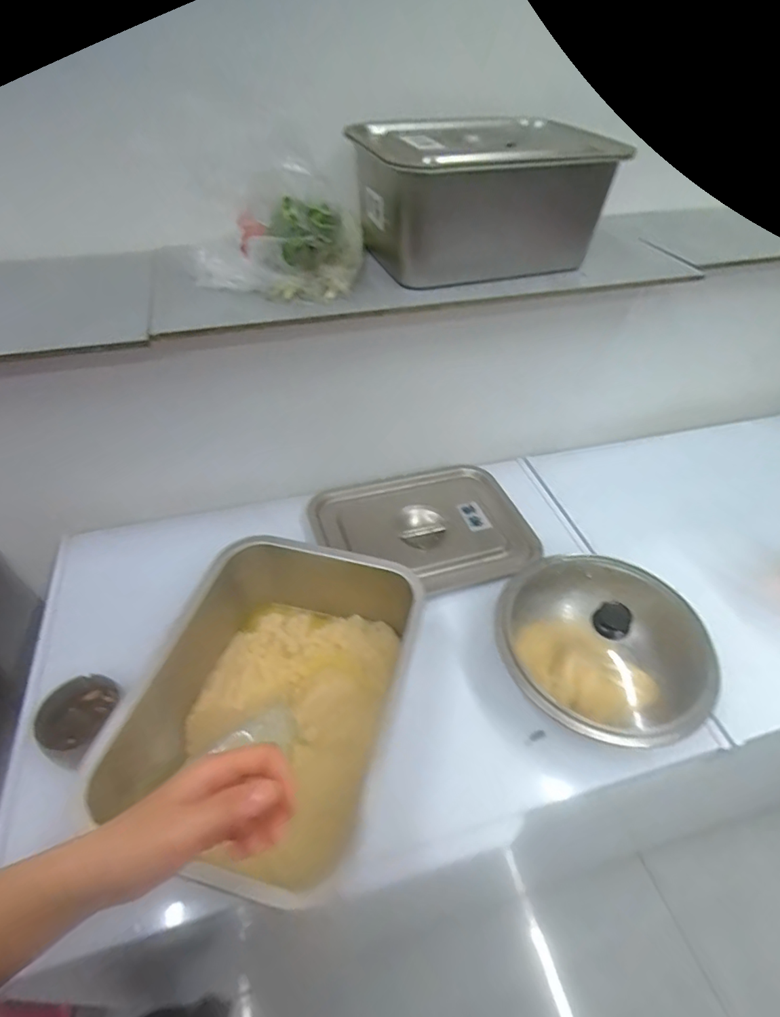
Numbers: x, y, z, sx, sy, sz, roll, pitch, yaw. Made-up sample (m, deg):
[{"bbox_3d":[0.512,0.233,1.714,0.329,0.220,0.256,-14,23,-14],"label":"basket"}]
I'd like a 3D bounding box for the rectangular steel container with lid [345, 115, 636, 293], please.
[{"bbox_3d":[0.134,-0.461,0.763,0.331,0.164,0.244,-14,46,-15],"label":"rectangular steel container with lid"}]

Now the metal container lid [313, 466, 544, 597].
[{"bbox_3d":[0.062,0.032,0.849,0.333,0.031,0.262,-17,47,-18],"label":"metal container lid"}]

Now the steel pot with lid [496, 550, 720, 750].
[{"bbox_3d":[0.266,0.170,0.648,0.223,0.105,0.249,-14,46,-15],"label":"steel pot with lid"}]

